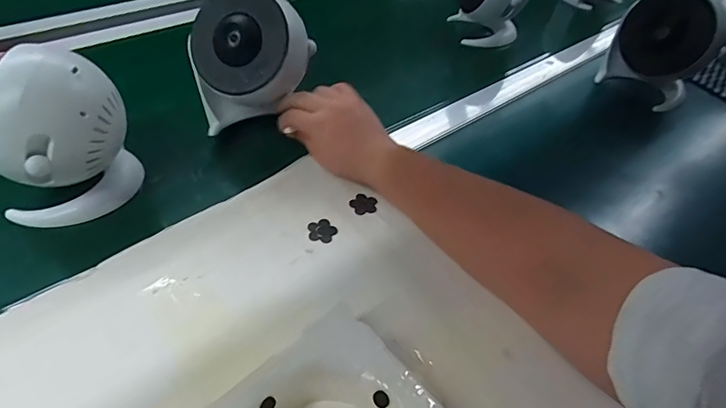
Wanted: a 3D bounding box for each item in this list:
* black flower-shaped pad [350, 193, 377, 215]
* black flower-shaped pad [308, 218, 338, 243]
[{"bbox_3d":[0.001,0.000,0.437,0.026,0.004,0.026,31,50,24],"label":"black flower-shaped pad"},{"bbox_3d":[-0.038,0.024,0.413,0.025,0.004,0.025,24,47,18],"label":"black flower-shaped pad"}]

